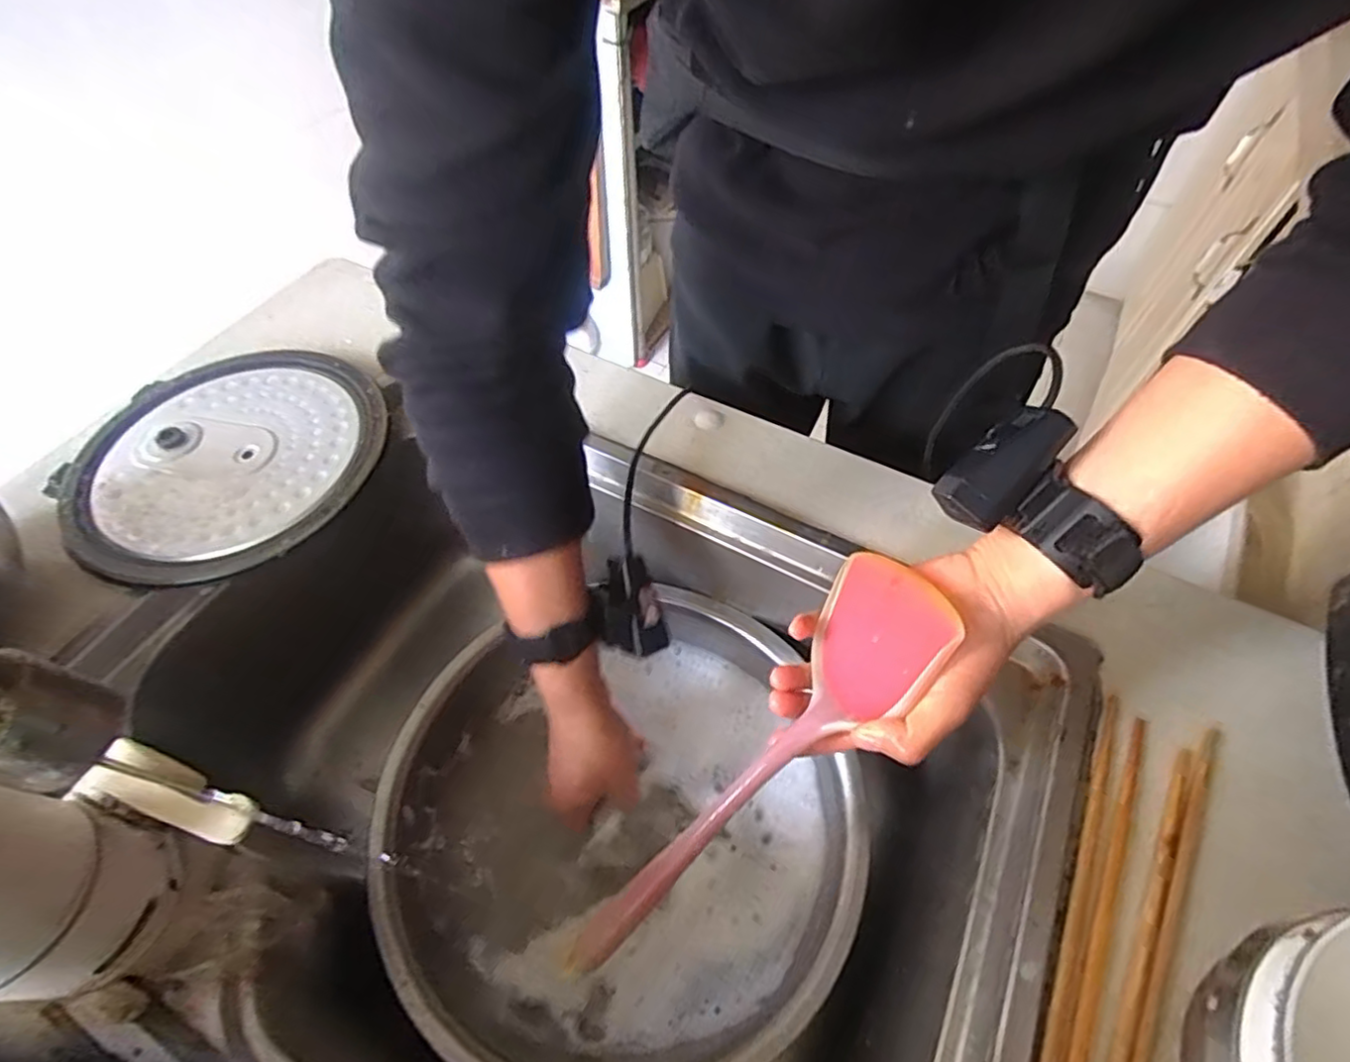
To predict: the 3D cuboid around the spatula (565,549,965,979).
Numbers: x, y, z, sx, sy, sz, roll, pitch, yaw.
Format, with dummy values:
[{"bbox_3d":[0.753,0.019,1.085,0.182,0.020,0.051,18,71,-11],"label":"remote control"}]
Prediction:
[{"bbox_3d":[0.039,0.146,0.369,0.037,0.093,0.305,32,98,-23],"label":"spatula"}]

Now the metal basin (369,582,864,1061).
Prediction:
[{"bbox_3d":[-0.039,0.220,0.477,0.316,0.090,0.308,0,56,-1],"label":"metal basin"}]

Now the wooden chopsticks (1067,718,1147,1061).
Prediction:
[{"bbox_3d":[0.221,0.198,0.325,0.010,0.004,0.233,27,60,16],"label":"wooden chopsticks"}]

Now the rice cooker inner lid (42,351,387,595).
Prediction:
[{"bbox_3d":[-0.336,-0.062,0.478,0.222,0.025,0.216,0,56,-1],"label":"rice cooker inner lid"}]

